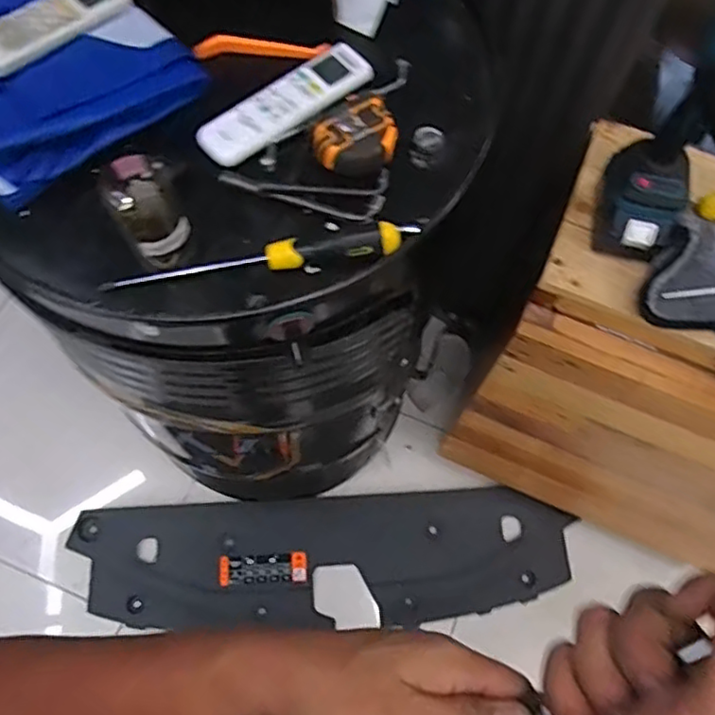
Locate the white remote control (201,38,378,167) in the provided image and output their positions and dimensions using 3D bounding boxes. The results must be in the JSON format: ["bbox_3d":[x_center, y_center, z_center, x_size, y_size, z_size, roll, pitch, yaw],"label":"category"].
[{"bbox_3d":[-0.063,-0.243,0.606,0.057,0.013,0.190,43,71,15],"label":"white remote control"}]

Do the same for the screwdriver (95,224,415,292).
[{"bbox_3d":[-0.081,-0.087,0.544,0.266,0.030,0.024,-7,67,-5],"label":"screwdriver"}]

